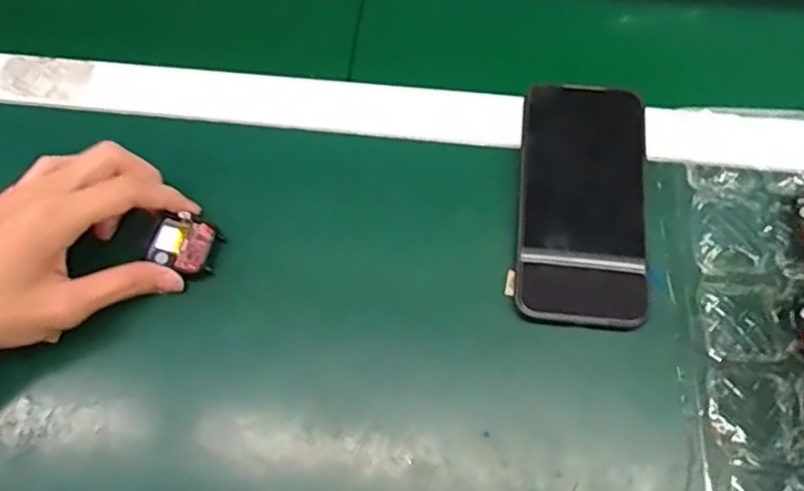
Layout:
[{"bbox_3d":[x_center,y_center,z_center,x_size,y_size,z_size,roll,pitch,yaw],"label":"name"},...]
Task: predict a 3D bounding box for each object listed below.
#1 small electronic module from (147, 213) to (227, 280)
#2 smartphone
[{"bbox_3d":[-0.136,0.000,0.418,0.042,0.007,0.035,17,68,9],"label":"small electronic module"},{"bbox_3d":[0.114,-0.030,0.418,0.076,0.015,0.161,5,66,4],"label":"smartphone"}]

